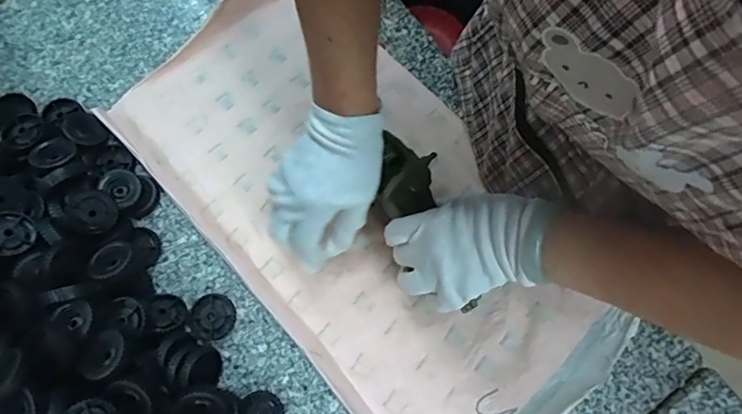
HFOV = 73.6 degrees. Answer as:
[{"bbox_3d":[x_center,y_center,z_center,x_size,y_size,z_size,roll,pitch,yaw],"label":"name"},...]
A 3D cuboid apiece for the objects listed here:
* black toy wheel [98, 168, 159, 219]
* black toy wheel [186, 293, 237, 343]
[{"bbox_3d":[-0.248,-0.017,0.513,0.040,0.032,0.048,-36,76,-10],"label":"black toy wheel"},{"bbox_3d":[-0.157,0.107,0.487,0.045,0.012,0.044,0,73,0],"label":"black toy wheel"}]

